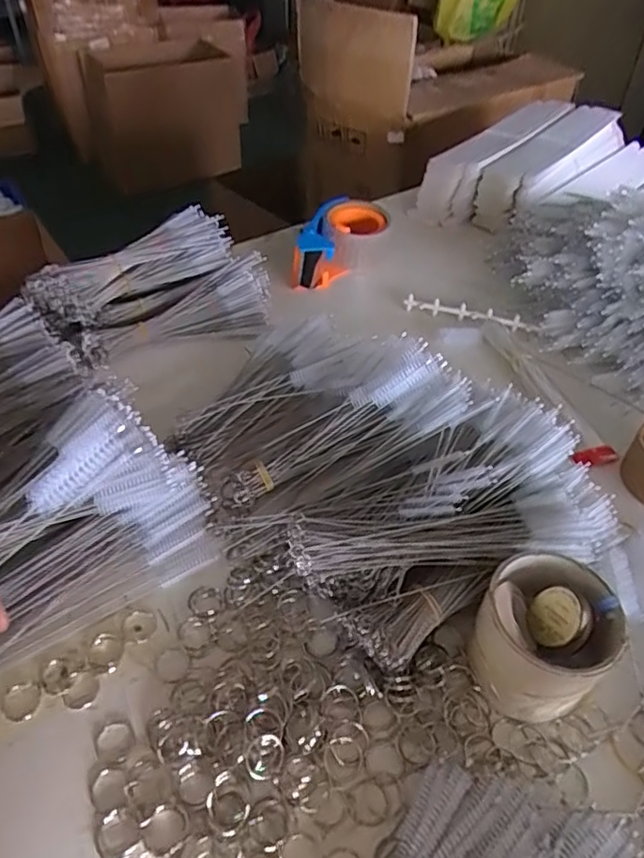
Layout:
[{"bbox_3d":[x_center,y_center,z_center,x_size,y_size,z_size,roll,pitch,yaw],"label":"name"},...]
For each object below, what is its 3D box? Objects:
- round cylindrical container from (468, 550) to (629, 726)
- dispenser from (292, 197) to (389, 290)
[{"bbox_3d":[0.142,0.136,0.397,0.081,0.074,0.086,1,45,-1],"label":"round cylindrical container"},{"bbox_3d":[0.028,-0.237,0.782,0.089,0.060,0.148,16,46,14],"label":"dispenser"}]

